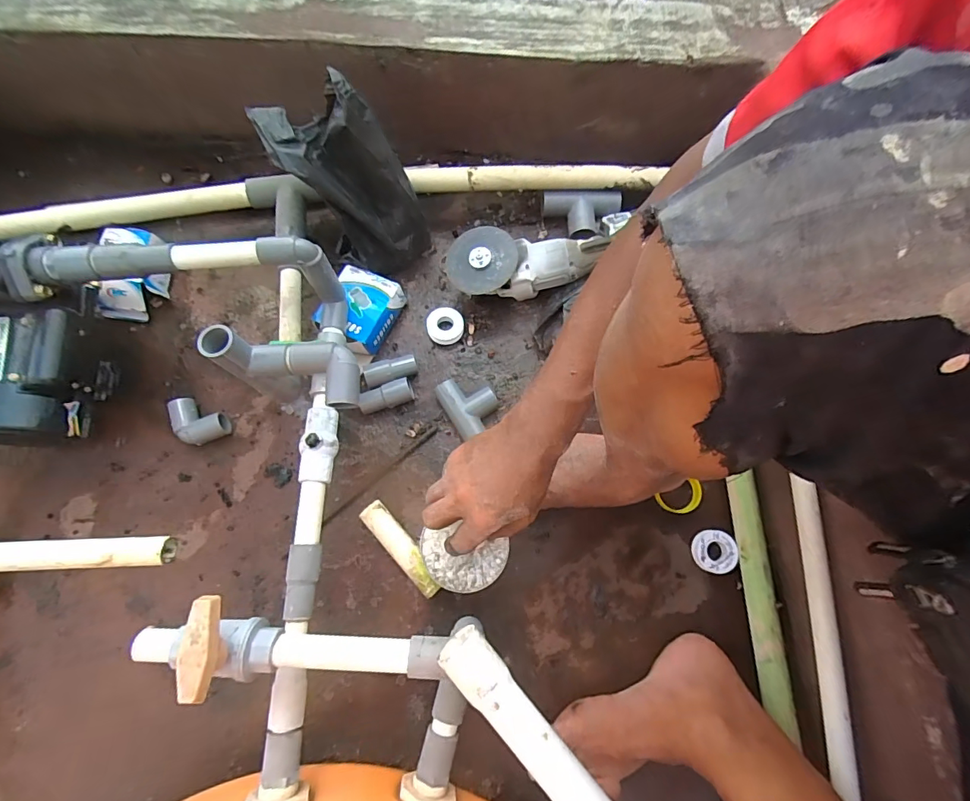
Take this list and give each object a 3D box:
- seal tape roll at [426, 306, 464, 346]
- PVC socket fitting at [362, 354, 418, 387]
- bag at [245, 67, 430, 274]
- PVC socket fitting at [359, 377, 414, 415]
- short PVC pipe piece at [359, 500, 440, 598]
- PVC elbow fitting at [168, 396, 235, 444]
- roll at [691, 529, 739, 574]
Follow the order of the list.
[{"bbox_3d":[-0.057,-0.108,0.673,0.052,0.020,0.052,0,76,0],"label":"seal tape roll"},{"bbox_3d":[-0.133,-0.043,0.653,0.073,0.027,0.034,-20,77,-5],"label":"PVC socket fitting"},{"bbox_3d":[-0.181,-0.282,0.617,0.181,0.220,0.117,37,79,9],"label":"bag"},{"bbox_3d":[-0.136,-0.005,0.646,0.074,0.028,0.032,-20,77,-5],"label":"PVC socket fitting"},{"bbox_3d":[-0.105,0.188,0.594,0.033,0.034,0.134,-42,79,-10],"label":"short PVC pipe piece"},{"bbox_3d":[-0.393,0.032,0.637,0.086,0.028,0.052,25,77,6],"label":"PVC elbow fitting"},{"bbox_3d":[0.293,0.193,0.595,0.052,0.015,0.052,-4,72,13],"label":"roll"}]

